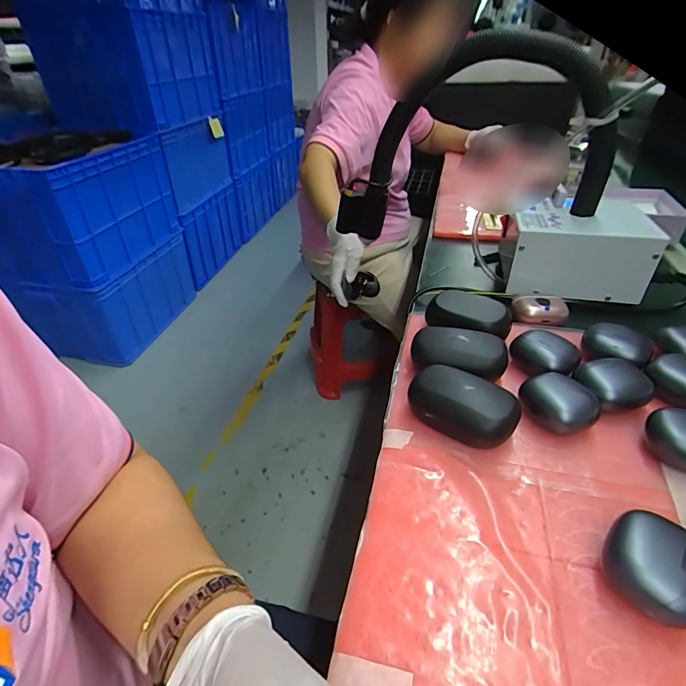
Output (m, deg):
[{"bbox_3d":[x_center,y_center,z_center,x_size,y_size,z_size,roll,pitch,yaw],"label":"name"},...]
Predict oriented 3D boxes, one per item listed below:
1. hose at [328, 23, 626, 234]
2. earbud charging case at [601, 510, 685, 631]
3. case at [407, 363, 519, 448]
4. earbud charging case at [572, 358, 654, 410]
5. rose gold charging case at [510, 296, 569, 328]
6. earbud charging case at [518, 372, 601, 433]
[{"bbox_3d":[0.147,-0.228,0.510,0.215,0.223,0.263,-20,40,-23],"label":"hose"},{"bbox_3d":[0.180,0.127,0.231,0.052,0.030,0.050,-31,46,-34],"label":"earbud charging case"},{"bbox_3d":[0.098,0.052,0.333,0.084,0.038,0.052,21,42,29],"label":"case"},{"bbox_3d":[0.236,0.038,0.355,0.055,0.028,0.042,-3,37,-3],"label":"earbud charging case"},{"bbox_3d":[0.224,-0.038,0.464,0.059,0.020,0.035,5,37,9],"label":"rose gold charging case"},{"bbox_3d":[0.177,0.051,0.334,0.040,0.031,0.055,-31,46,-34],"label":"earbud charging case"}]

